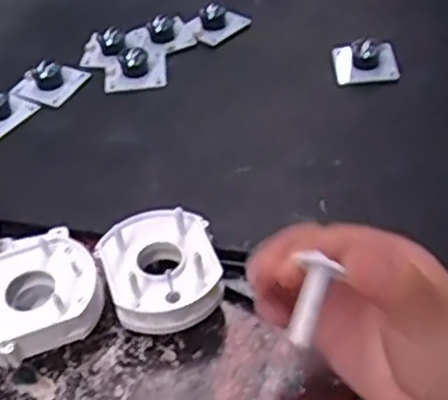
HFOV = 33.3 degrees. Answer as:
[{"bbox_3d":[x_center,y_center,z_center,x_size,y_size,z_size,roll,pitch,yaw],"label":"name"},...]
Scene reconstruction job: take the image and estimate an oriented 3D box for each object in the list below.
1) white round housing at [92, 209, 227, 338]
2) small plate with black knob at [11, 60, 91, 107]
[{"bbox_3d":[-0.031,0.041,0.401,0.061,0.037,0.061,-1,44,1],"label":"white round housing"},{"bbox_3d":[-0.130,-0.094,0.555,0.042,0.020,0.044,19,48,20],"label":"small plate with black knob"}]

